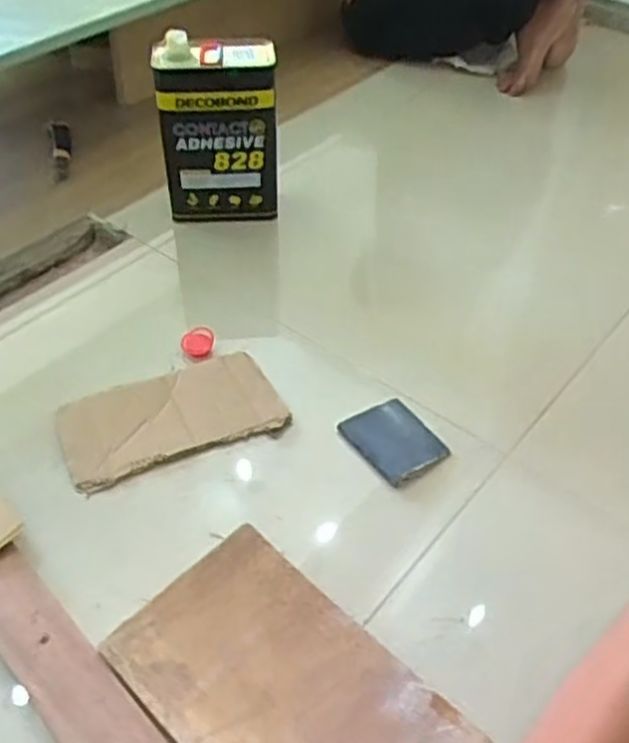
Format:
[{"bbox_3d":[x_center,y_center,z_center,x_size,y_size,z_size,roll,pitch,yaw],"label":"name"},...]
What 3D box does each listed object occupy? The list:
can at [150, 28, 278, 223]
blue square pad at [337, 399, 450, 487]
[{"bbox_3d":[-0.143,-0.360,1.149,0.172,0.246,0.096,-5,45,-6],"label":"can"},{"bbox_3d":[0.091,0.078,0.875,0.083,0.013,0.103,-29,56,-18],"label":"blue square pad"}]

